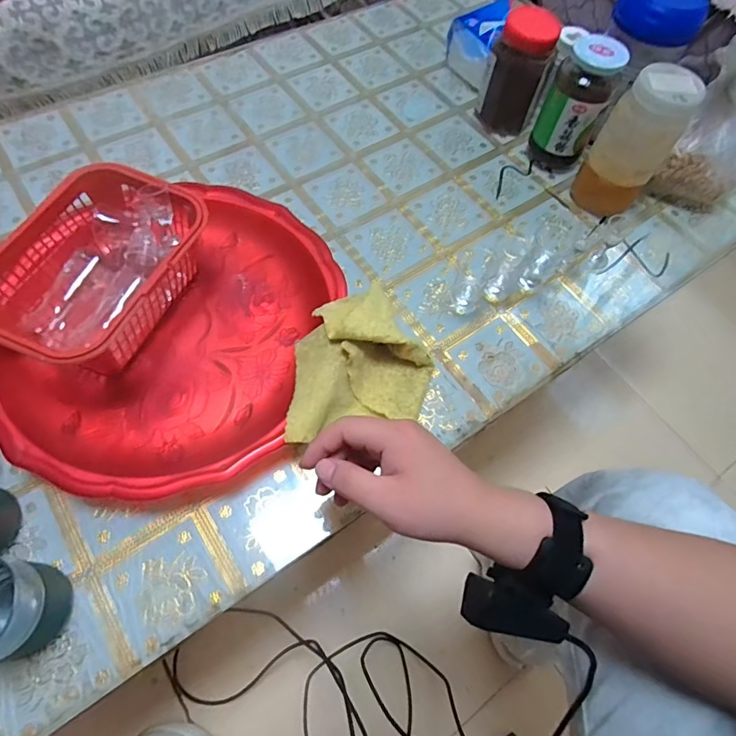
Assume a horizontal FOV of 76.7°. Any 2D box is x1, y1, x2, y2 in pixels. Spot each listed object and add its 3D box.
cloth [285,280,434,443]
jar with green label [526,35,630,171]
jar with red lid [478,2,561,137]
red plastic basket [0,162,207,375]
[{"bbox_3d":[-0.016,-0.006,0.469,0.148,0.063,0.137,-14,64,-11],"label":"cloth"},{"bbox_3d":[0.272,-0.343,0.618,0.075,0.147,0.077,2,63,-3],"label":"jar with green label"},{"bbox_3d":[0.210,-0.414,0.654,0.073,0.143,0.065,26,64,10],"label":"jar with red lid"},{"bbox_3d":[-0.266,-0.089,0.471,0.145,0.099,0.207,27,64,10],"label":"red plastic basket"}]

